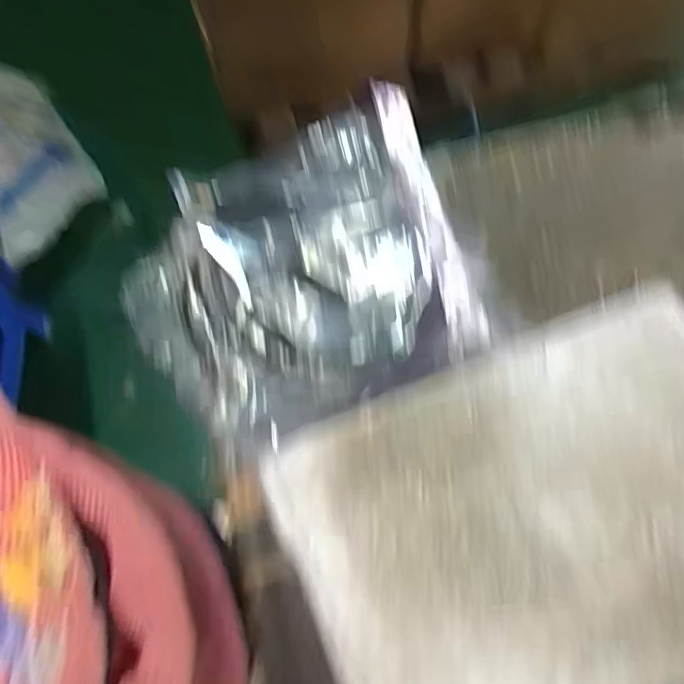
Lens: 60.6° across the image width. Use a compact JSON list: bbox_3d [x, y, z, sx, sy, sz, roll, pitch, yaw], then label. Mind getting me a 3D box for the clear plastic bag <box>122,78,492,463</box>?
[{"bbox_3d":[-0.048,-0.063,0.584,0.330,0.060,0.303,-22,72,4],"label":"clear plastic bag"}]

